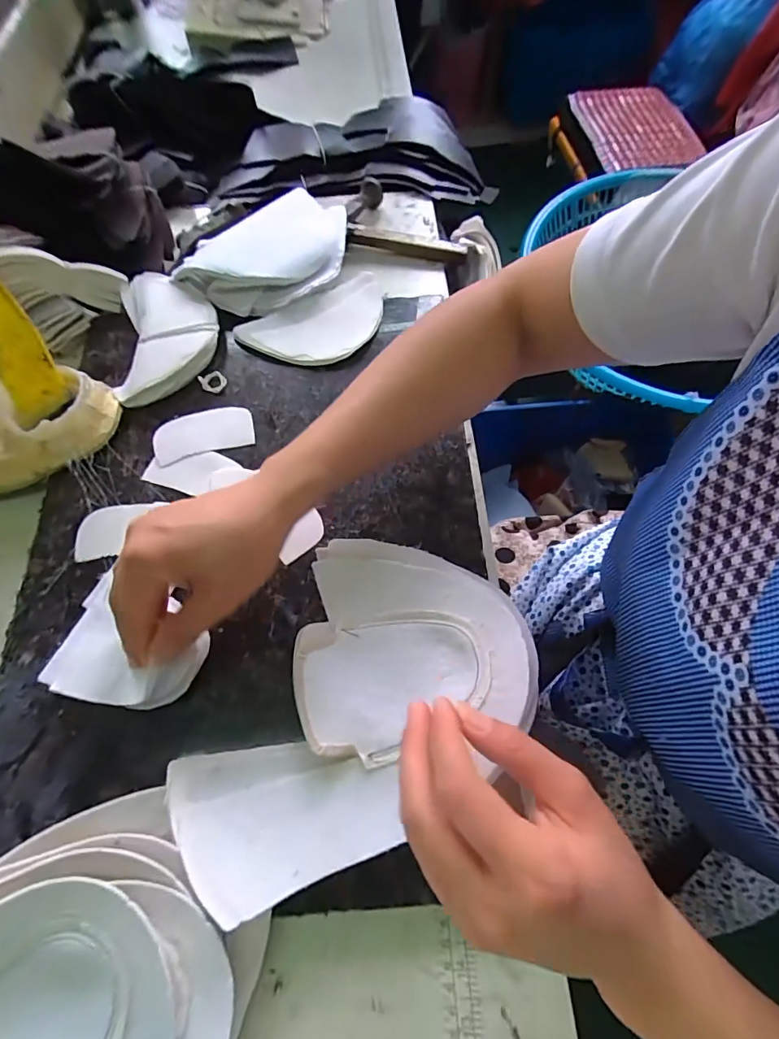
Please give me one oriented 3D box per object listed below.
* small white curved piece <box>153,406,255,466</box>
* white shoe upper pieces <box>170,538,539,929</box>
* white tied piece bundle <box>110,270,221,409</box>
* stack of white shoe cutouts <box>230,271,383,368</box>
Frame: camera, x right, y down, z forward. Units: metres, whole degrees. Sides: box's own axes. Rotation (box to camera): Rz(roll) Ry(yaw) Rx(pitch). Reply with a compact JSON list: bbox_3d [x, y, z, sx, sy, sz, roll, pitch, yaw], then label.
[{"bbox_3d":[-0.164,-0.077,0.411,0.085,0.004,0.044,-15,68,-6],"label":"small white curved piece"},{"bbox_3d":[-0.017,0.121,0.290,0.158,0.036,0.235,28,70,11],"label":"white shoe upper pieces"},{"bbox_3d":[-0.210,-0.180,0.443,0.089,0.022,0.150,-10,68,-4],"label":"white tied piece bundle"},{"bbox_3d":[-0.064,-0.190,0.454,0.146,0.016,0.083,-33,71,-13],"label":"stack of white shoe cutouts"}]

